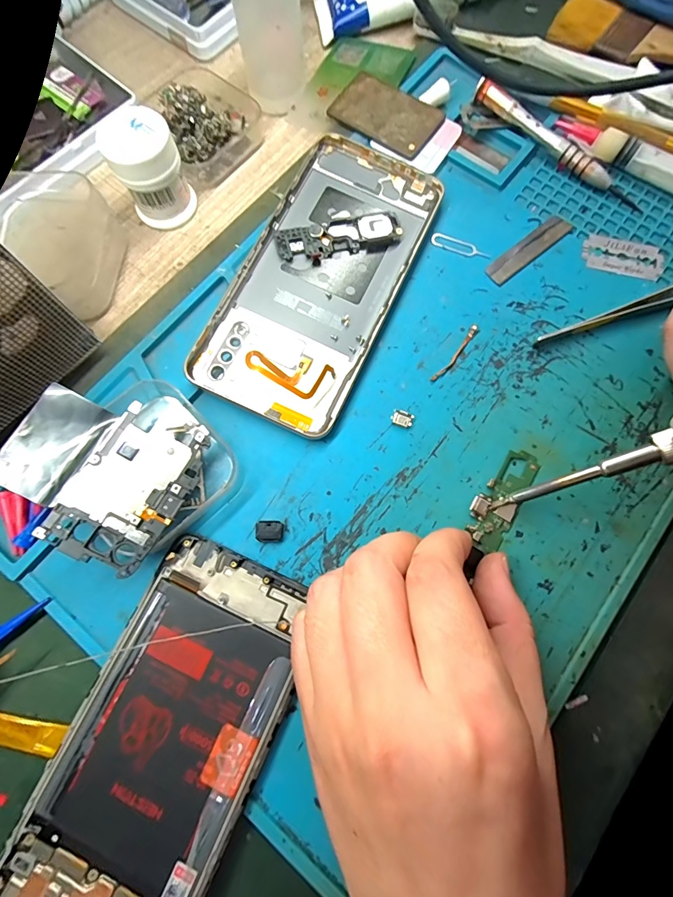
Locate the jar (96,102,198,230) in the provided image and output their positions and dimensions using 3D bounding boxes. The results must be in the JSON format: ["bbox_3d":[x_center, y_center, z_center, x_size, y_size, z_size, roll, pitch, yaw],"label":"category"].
[{"bbox_3d":[-0.098,-0.147,0.210,0.033,0.042,0.033,0,75,0],"label":"jar"}]

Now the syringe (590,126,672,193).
[{"bbox_3d":[0.184,-0.148,0.216,0.090,0.015,0.012,38,79,10],"label":"syringe"}]

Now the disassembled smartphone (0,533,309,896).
[{"bbox_3d":[-0.068,0.119,0.153,0.072,0.011,0.155,24,77,6],"label":"disassembled smartphone"}]

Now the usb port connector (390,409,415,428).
[{"bbox_3d":[0.032,-0.014,0.191,0.010,0.004,0.008,28,77,7],"label":"usb port connector"}]

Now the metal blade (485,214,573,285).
[{"bbox_3d":[0.104,-0.109,0.214,0.056,0.004,0.013,-39,78,-9],"label":"metal blade"}]

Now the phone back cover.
[{"bbox_3d":[-0.007,-0.089,0.205,0.075,0.015,0.159,24,77,6],"label":"phone back cover"}]

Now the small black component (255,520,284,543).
[{"bbox_3d":[-0.030,0.037,0.178,0.012,0.004,0.009,1,75,1],"label":"small black component"}]

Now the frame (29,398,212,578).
[{"bbox_3d":[-0.085,0.015,0.166,0.040,0.004,0.067,29,70,-3],"label":"frame"}]

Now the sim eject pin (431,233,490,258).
[{"bbox_3d":[0.068,-0.110,0.216,0.033,0.004,0.008,22,84,6],"label":"sim eject pin"}]

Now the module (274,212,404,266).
[{"bbox_3d":[0.001,-0.112,0.210,0.066,0.006,0.019,-17,76,-4],"label":"module"}]

